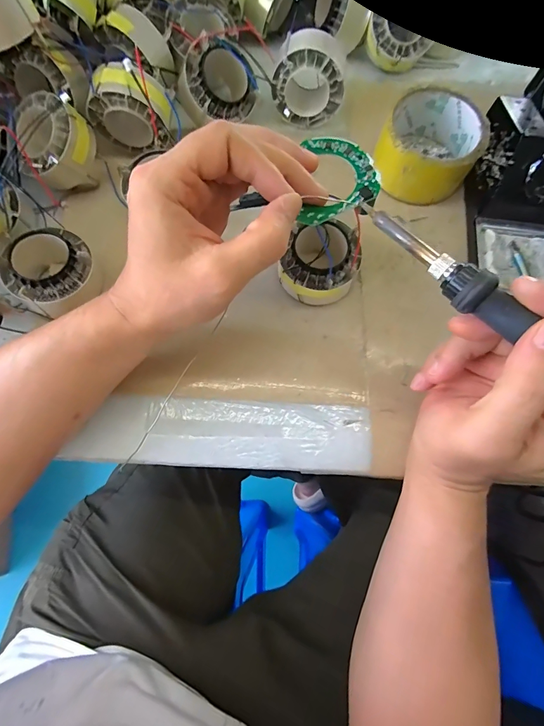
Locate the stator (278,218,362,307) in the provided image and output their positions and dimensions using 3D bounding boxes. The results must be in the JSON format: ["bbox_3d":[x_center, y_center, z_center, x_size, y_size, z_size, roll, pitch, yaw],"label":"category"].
[{"bbox_3d":[0.039,-0.078,0.289,0.058,0.040,0.062,0,73,0],"label":"stator"}]

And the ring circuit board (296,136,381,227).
[{"bbox_3d":[0.042,-0.112,0.217,0.045,0.005,0.064,1,73,5],"label":"ring circuit board"}]

